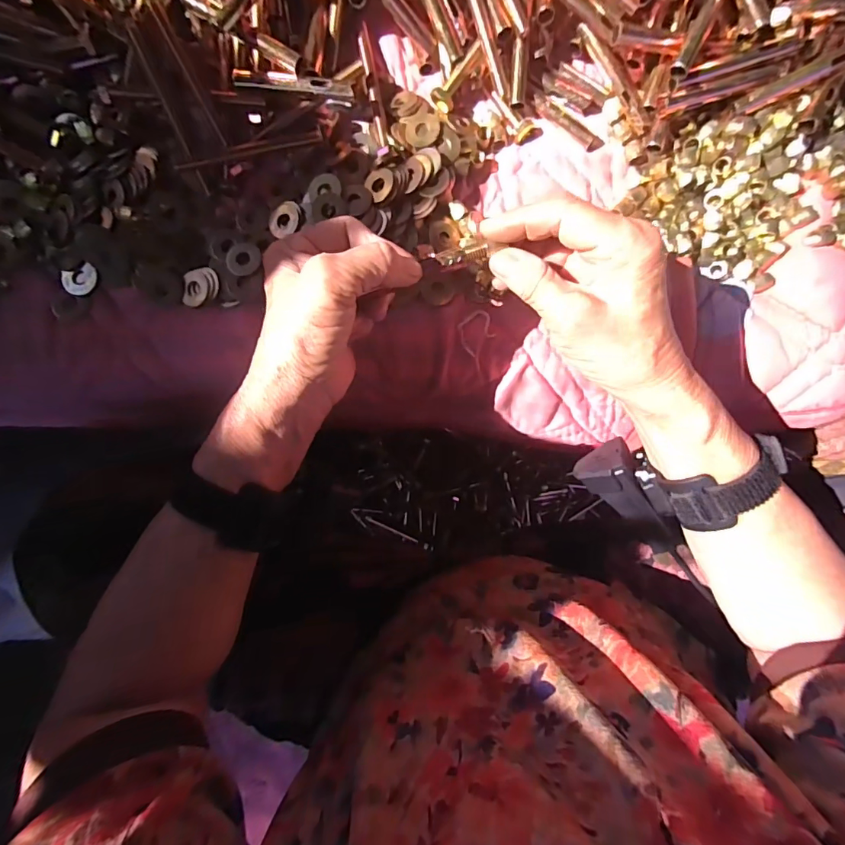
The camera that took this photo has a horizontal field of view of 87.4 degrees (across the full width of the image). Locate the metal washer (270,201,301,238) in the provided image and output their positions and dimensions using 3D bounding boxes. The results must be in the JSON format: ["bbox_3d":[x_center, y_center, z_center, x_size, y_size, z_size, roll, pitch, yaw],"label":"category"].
[{"bbox_3d":[-0.097,-0.143,0.312,0.023,0.004,0.029,-1,73,14],"label":"metal washer"}]

